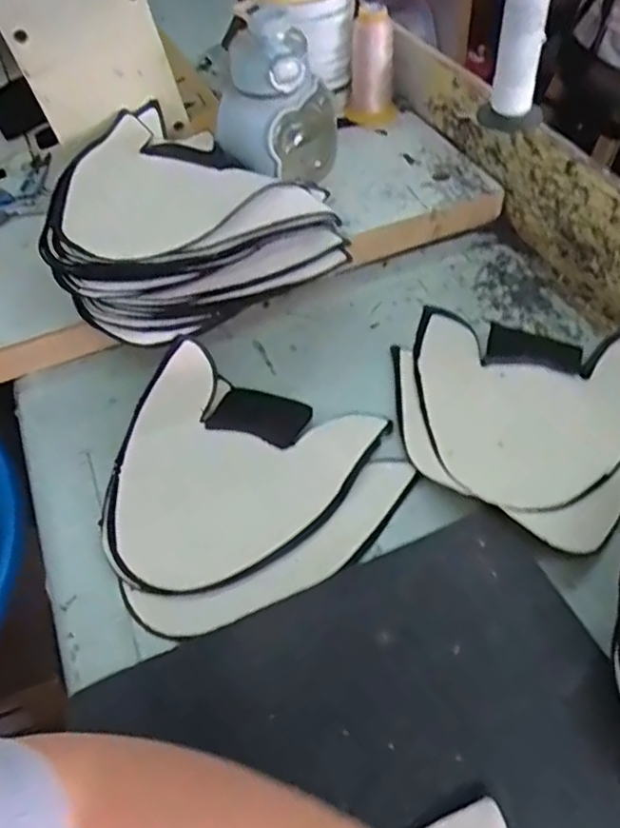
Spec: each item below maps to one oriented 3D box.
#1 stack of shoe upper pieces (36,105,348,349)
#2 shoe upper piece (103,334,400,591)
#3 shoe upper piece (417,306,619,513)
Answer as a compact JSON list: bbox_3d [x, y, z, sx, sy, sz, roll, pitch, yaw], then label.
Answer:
[{"bbox_3d":[-0.126,-0.186,0.613,0.239,0.088,0.248,-27,53,-16],"label":"stack of shoe upper pieces"},{"bbox_3d":[-0.066,0.041,0.499,0.188,0.032,0.187,17,54,19],"label":"shoe upper piece"},{"bbox_3d":[0.174,-0.012,0.534,0.189,0.035,0.184,12,53,16],"label":"shoe upper piece"}]

